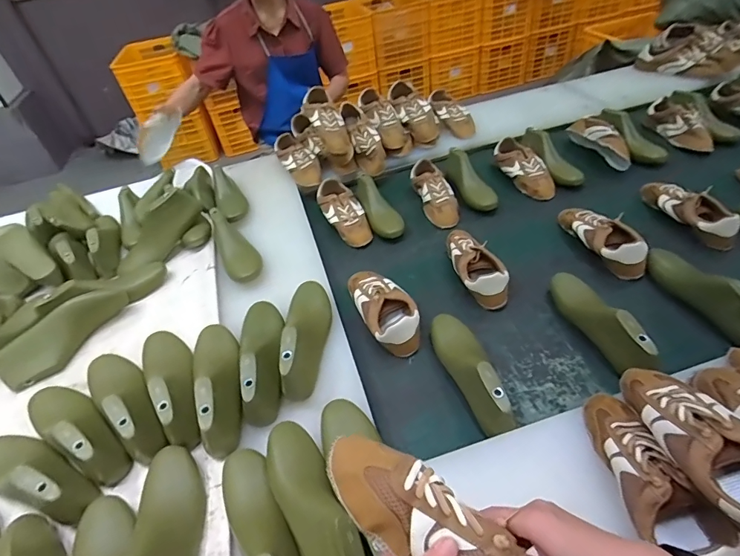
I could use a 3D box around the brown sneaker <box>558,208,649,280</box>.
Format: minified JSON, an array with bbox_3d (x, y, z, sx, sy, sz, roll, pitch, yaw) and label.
[{"bbox_3d":[0.499,-0.096,0.920,0.080,0.083,0.253,-17,44,-9],"label":"brown sneaker"}]

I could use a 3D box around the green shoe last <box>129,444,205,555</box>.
[{"bbox_3d":[-0.258,0.325,0.522,0.071,0.087,0.247,-20,45,-10],"label":"green shoe last"}]

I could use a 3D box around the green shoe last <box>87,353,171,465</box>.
[{"bbox_3d":[-0.414,0.188,0.679,0.256,0.072,0.083,32,58,34],"label":"green shoe last"}]

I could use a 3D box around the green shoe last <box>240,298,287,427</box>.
[{"bbox_3d":[-0.191,0.124,0.717,0.085,0.076,0.251,-17,45,-6],"label":"green shoe last"}]

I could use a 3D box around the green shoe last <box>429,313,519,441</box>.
[{"bbox_3d":[0.166,0.146,0.701,0.069,0.083,0.246,-17,44,-8],"label":"green shoe last"}]

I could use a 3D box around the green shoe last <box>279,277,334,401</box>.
[{"bbox_3d":[-0.114,0.089,0.739,0.076,0.089,0.248,-8,45,3],"label":"green shoe last"}]

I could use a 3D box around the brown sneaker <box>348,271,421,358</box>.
[{"bbox_3d":[0.026,0.052,0.834,0.093,0.071,0.222,-21,45,-10],"label":"brown sneaker"}]

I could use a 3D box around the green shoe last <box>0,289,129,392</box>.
[{"bbox_3d":[-0.608,0.105,0.821,0.074,0.077,0.244,21,53,28],"label":"green shoe last"}]

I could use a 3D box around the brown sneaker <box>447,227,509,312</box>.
[{"bbox_3d":[0.220,-0.041,0.897,0.086,0.074,0.239,-15,44,-7],"label":"brown sneaker"}]

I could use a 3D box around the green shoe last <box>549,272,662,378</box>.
[{"bbox_3d":[0.408,0.070,0.746,0.068,0.094,0.248,-13,44,-4],"label":"green shoe last"}]

